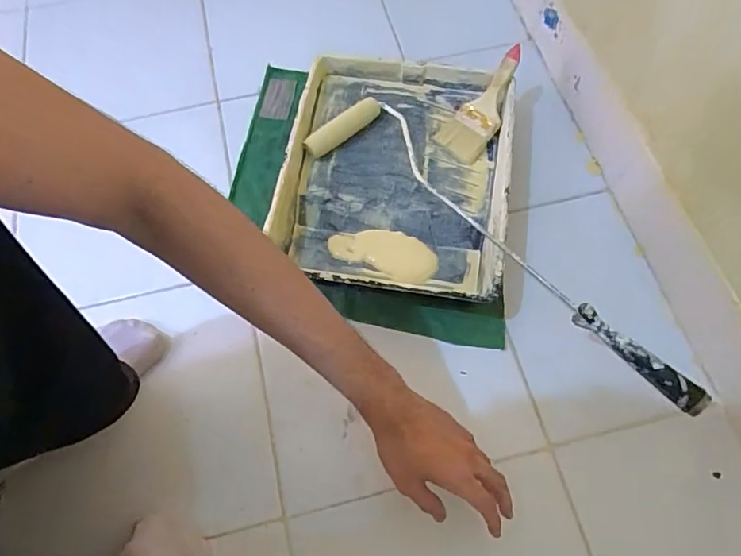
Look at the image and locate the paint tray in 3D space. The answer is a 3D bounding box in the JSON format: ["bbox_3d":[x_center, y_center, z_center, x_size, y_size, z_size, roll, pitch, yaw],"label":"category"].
[{"bbox_3d":[0.030,-0.130,0.678,0.282,0.076,0.334,9,66,5],"label":"paint tray"}]

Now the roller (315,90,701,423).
[{"bbox_3d":[0.149,-0.062,0.610,0.539,0.060,0.128,38,75,21],"label":"roller"}]

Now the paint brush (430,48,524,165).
[{"bbox_3d":[0.151,-0.234,0.691,0.066,0.020,0.162,32,94,15],"label":"paint brush"}]

